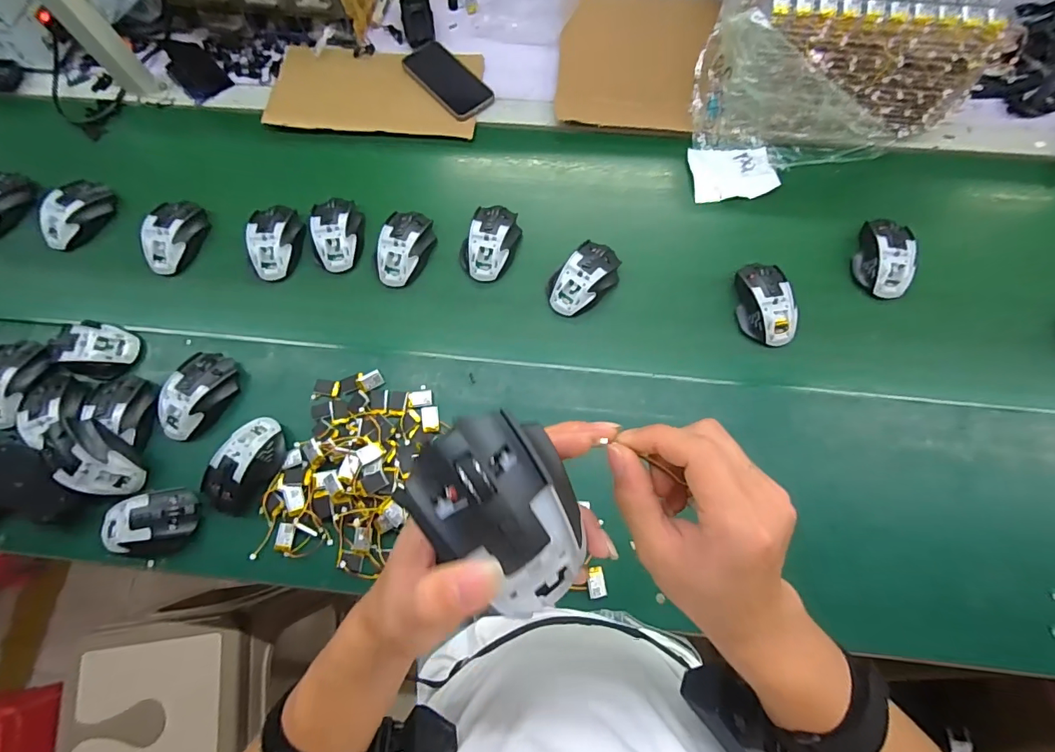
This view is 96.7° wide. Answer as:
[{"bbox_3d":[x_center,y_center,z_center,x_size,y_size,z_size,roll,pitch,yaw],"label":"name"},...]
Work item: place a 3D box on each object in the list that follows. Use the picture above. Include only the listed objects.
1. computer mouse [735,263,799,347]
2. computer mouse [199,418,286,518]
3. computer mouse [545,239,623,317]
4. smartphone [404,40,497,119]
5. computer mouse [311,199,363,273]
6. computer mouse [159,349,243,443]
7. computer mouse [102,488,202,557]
[{"bbox_3d":[0.318,-0.093,0.634,0.069,0.050,0.113,-4,73,-1],"label":"computer mouse"},{"bbox_3d":[-0.349,0.111,0.581,0.070,0.035,0.114,31,75,13],"label":"computer mouse"},{"bbox_3d":[0.078,-0.136,0.644,0.064,0.031,0.113,39,79,12],"label":"computer mouse"},{"bbox_3d":[-0.132,-0.481,0.761,0.079,0.008,0.164,-41,76,-9],"label":"smartphone"},{"bbox_3d":[-0.279,-0.209,0.684,0.073,0.040,0.114,-5,73,-1],"label":"computer mouse"},{"bbox_3d":[-0.430,0.026,0.610,0.069,0.039,0.116,21,73,10],"label":"computer mouse"},{"bbox_3d":[-0.458,0.180,0.570,0.104,0.031,0.071,-12,70,-1],"label":"computer mouse"}]

